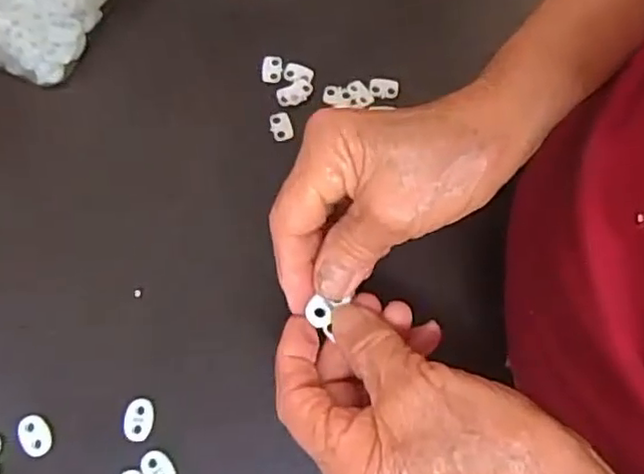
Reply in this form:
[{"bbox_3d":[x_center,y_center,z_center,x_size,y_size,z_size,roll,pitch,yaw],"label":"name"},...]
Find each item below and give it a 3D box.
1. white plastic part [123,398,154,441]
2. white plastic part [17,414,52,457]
[{"bbox_3d":[-0.103,0.103,0.361,0.016,0.004,0.023,6,75,1],"label":"white plastic part"},{"bbox_3d":[-0.161,0.111,0.358,0.015,0.004,0.024,-39,79,-10],"label":"white plastic part"}]

